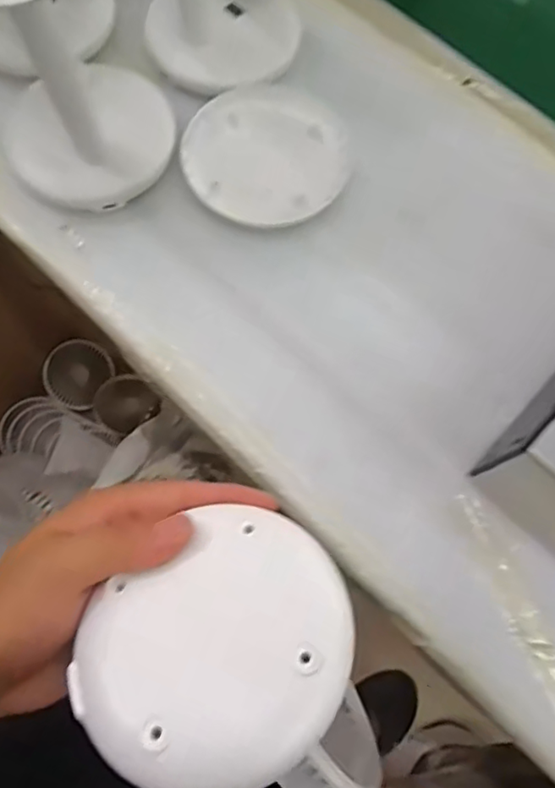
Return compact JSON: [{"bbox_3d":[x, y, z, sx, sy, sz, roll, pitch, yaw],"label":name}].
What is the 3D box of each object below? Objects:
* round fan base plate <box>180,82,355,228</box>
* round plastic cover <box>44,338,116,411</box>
[{"bbox_3d":[-0.006,-0.163,0.376,0.105,0.007,0.112,1,71,-2],"label":"round fan base plate"},{"bbox_3d":[-0.372,-0.038,1.035,0.109,0.010,0.123,37,83,-20],"label":"round plastic cover"}]

